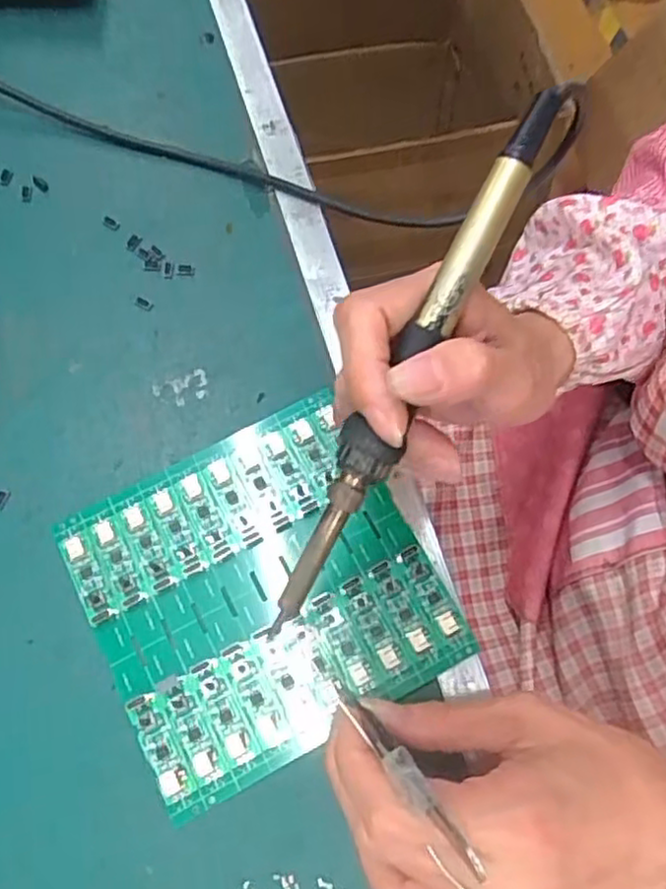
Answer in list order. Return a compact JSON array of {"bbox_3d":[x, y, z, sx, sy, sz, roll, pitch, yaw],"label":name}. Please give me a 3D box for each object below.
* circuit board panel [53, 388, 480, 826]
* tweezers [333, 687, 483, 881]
[{"bbox_3d":[-0.032,0.060,0.301,0.138,0.010,0.133,-26,73,-11],"label":"circuit board panel"},{"bbox_3d":[0.018,0.100,0.231,0.007,0.117,0.011,-32,99,-13],"label":"tweezers"}]

